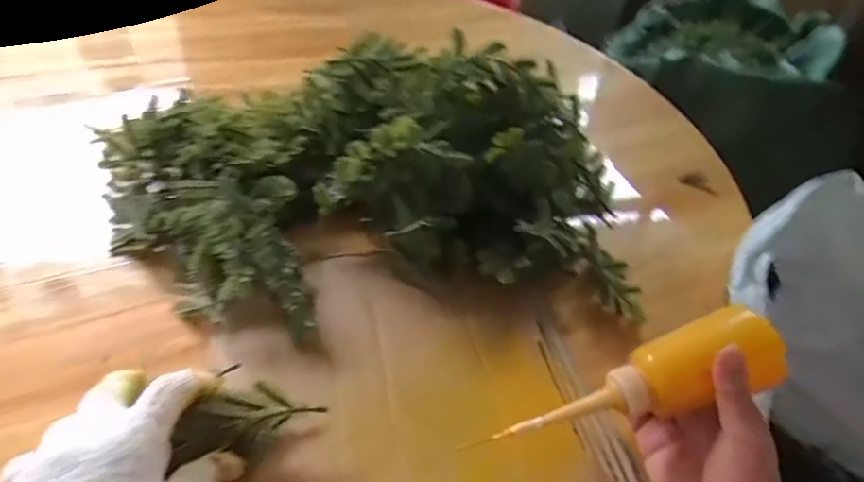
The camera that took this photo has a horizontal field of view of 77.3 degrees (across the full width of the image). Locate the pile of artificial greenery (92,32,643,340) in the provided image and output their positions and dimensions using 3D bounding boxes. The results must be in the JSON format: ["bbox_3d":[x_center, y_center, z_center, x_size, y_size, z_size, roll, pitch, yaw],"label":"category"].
[{"bbox_3d":[-0.040,-0.071,0.482,0.474,0.145,0.250,-3,43,-12],"label":"pile of artificial greenery"}]

